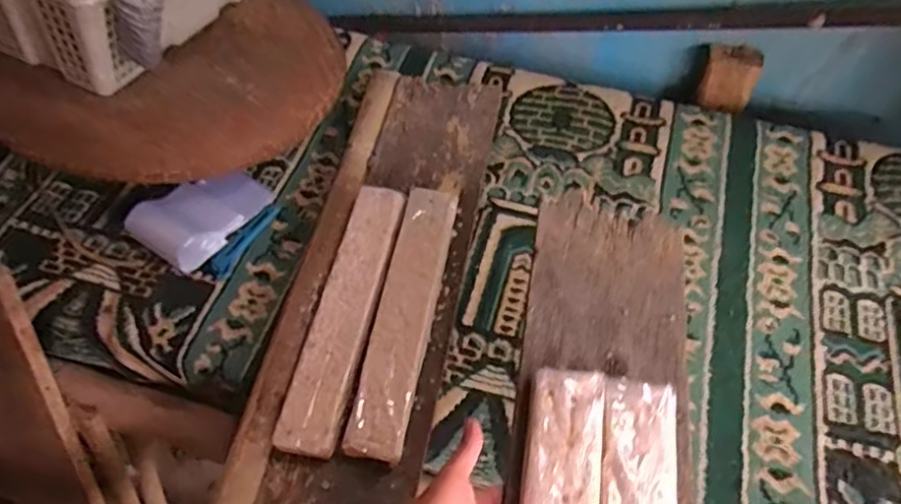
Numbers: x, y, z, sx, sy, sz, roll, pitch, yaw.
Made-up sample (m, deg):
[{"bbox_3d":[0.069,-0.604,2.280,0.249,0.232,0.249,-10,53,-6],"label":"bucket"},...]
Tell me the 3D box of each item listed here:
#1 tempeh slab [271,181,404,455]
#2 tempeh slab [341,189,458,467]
[{"bbox_3d":[-0.133,0.076,0.788,0.076,0.044,0.368,8,59,7],"label":"tempeh slab"},{"bbox_3d":[-0.056,0.079,0.786,0.071,0.040,0.373,9,59,7],"label":"tempeh slab"}]

